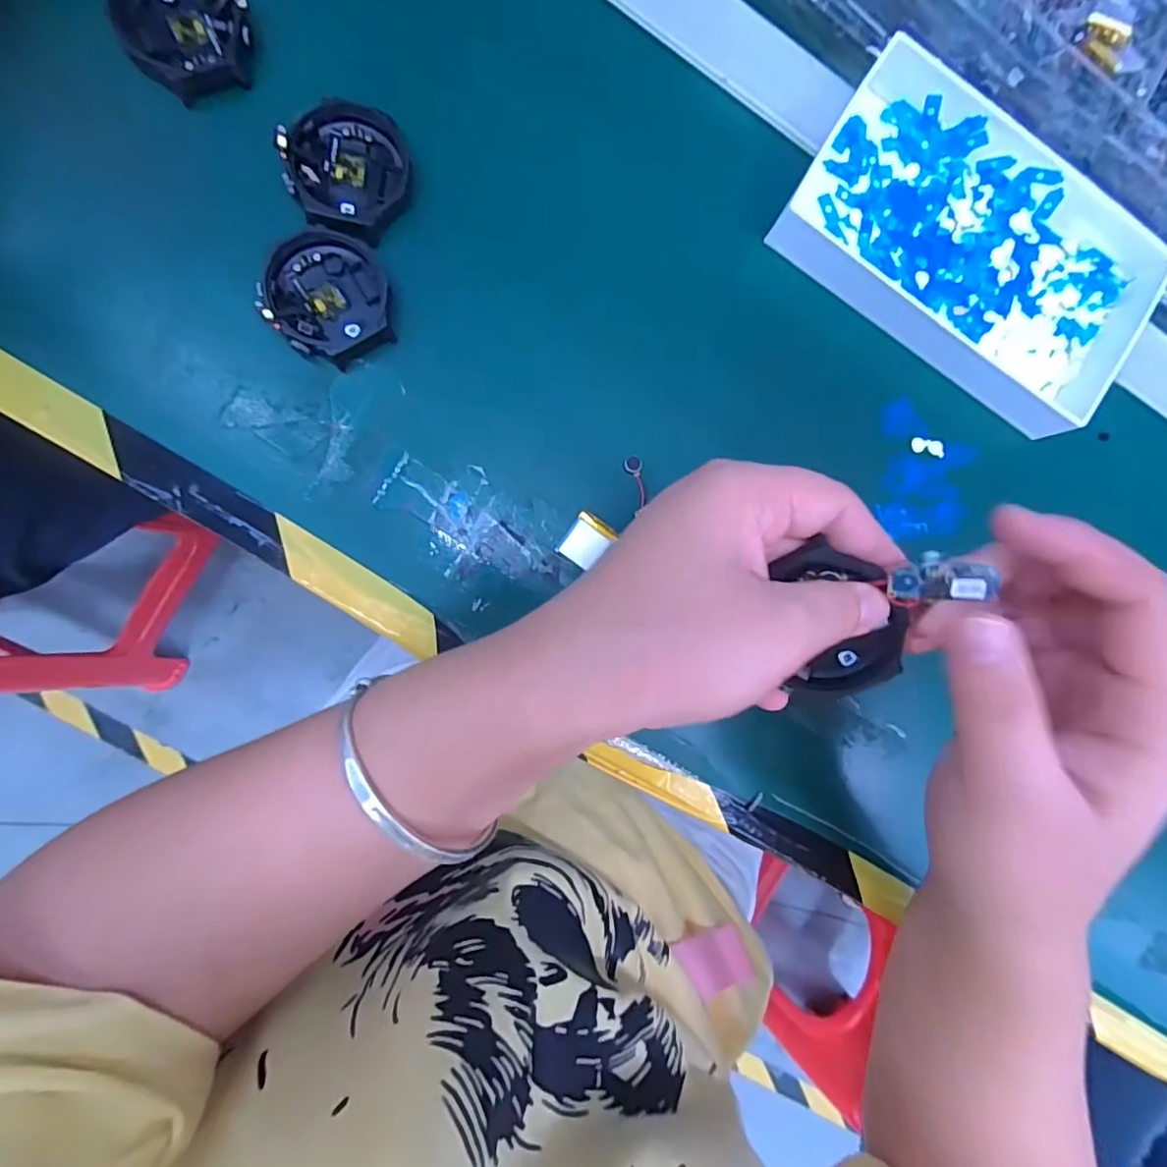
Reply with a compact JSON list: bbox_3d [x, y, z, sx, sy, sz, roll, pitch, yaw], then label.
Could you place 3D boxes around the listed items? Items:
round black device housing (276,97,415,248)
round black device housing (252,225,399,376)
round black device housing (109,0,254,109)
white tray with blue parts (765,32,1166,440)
[{"bbox_3d":[-0.098,-0.175,0.235,0.048,0.012,0.053,28,86,-8],"label":"round black device housing"},{"bbox_3d":[-0.106,-0.121,0.233,0.049,0.013,0.052,0,90,-9],"label":"round black device housing"},{"bbox_3d":[-0.163,-0.226,0.231,0.054,0.015,0.049,26,86,-8],"label":"round black device housing"},{"bbox_3d":[0.190,-0.158,0.271,0.178,0.026,0.110,32,85,-8],"label":"white tray with blue parts"}]

